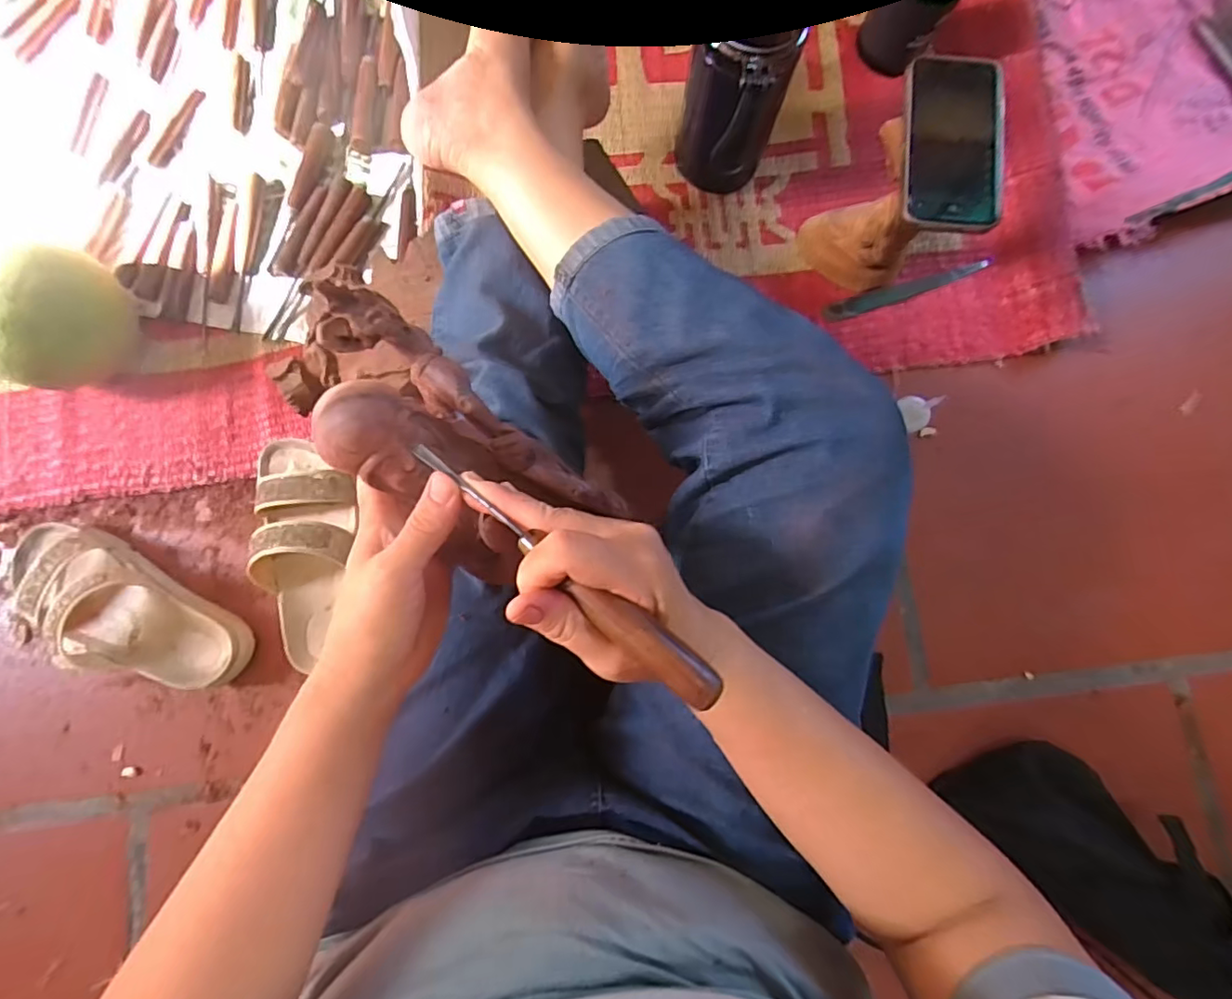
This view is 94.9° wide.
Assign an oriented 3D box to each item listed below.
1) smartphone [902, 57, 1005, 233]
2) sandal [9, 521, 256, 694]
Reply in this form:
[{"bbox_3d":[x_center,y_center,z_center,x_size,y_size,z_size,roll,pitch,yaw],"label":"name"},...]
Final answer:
[{"bbox_3d":[0.273,-0.289,0.456,0.076,0.016,0.153,3,80,-2],"label":"smartphone"},{"bbox_3d":[-0.461,0.106,0.518,0.241,0.079,0.099,30,80,2],"label":"sandal"}]

